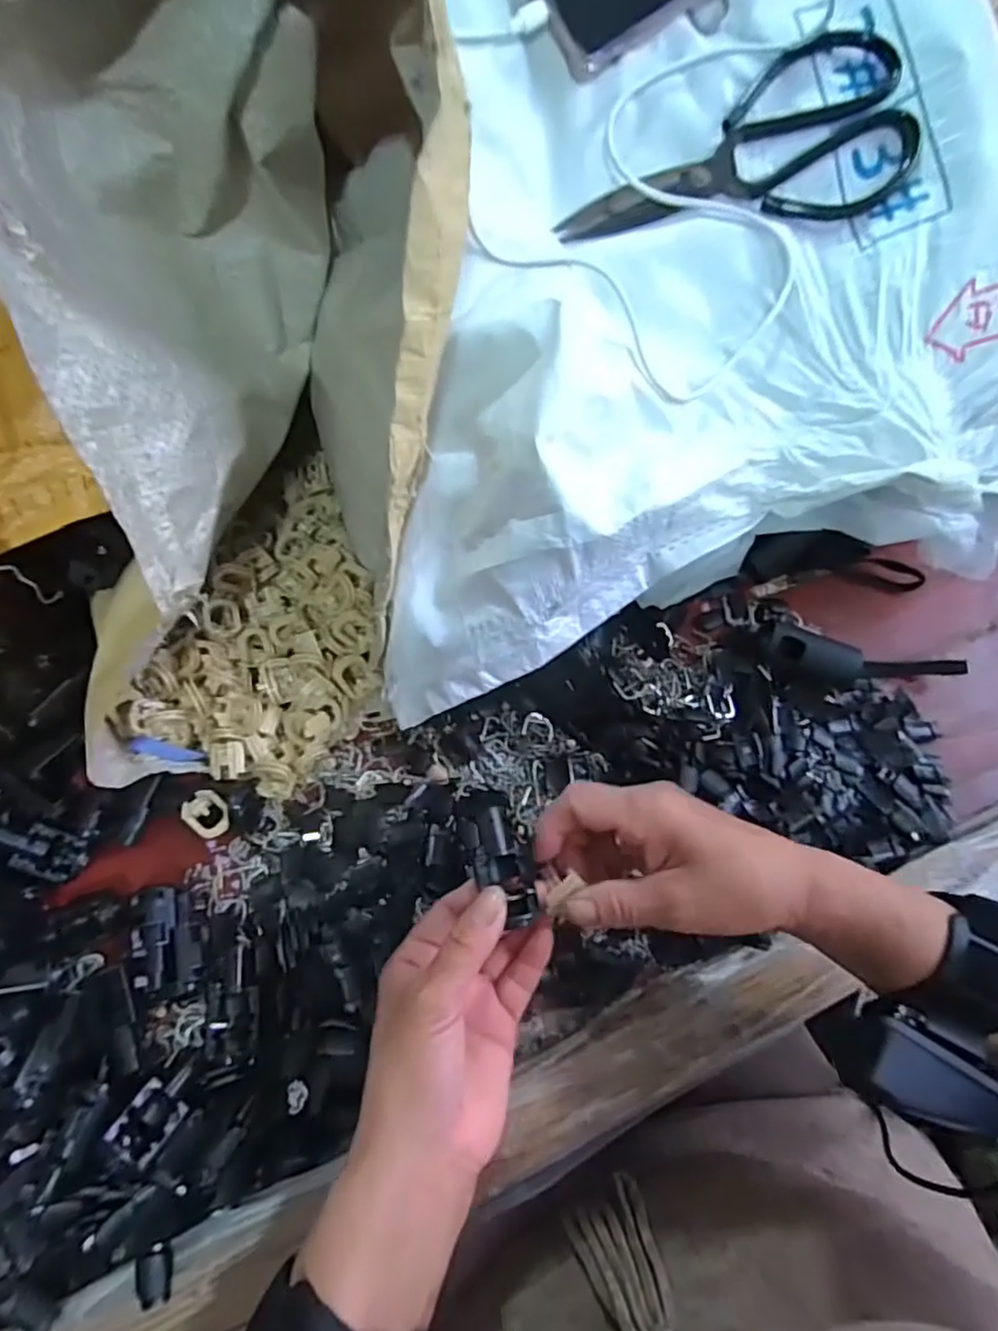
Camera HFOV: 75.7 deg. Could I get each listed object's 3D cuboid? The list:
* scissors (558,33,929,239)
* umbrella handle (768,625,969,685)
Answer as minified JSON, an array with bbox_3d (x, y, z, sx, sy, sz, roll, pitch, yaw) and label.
[{"bbox_3d":[0.135,-0.289,0.375,0.203,0.011,0.094,-20,95,3],"label":"scissors"},{"bbox_3d":[0.246,-0.001,0.438,0.137,0.038,0.033,5,66,-16],"label":"umbrella handle"}]

